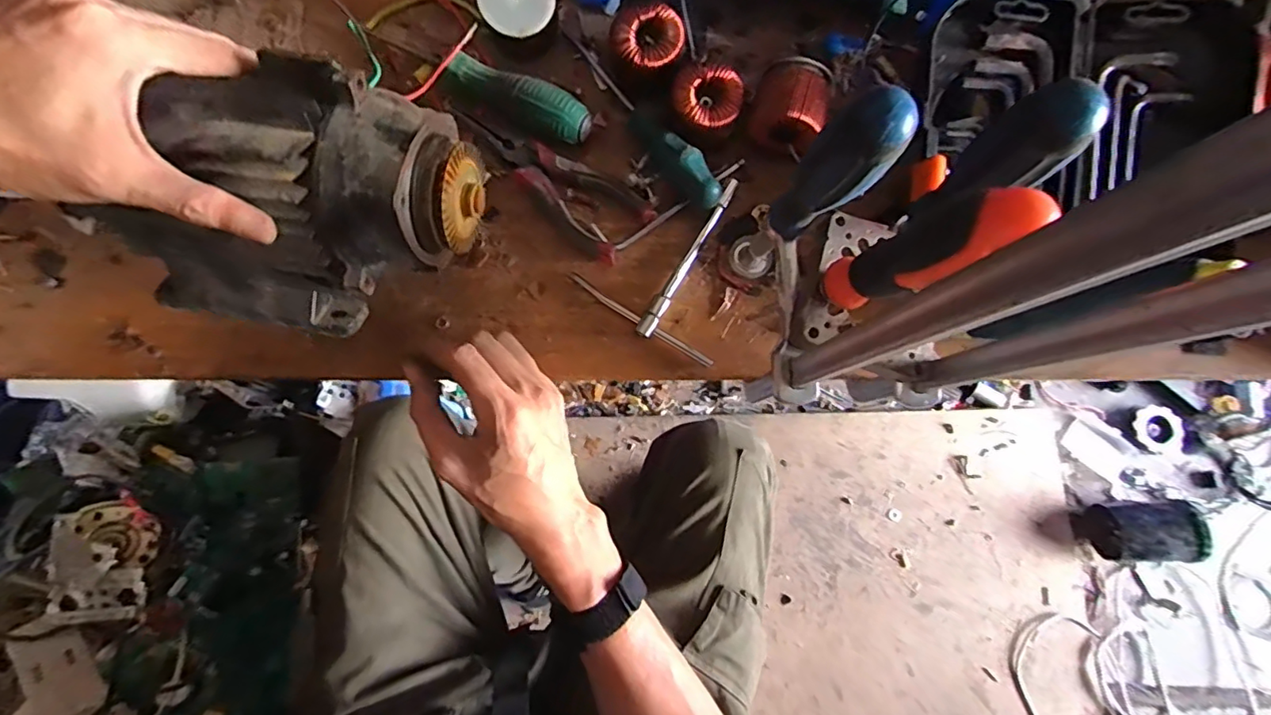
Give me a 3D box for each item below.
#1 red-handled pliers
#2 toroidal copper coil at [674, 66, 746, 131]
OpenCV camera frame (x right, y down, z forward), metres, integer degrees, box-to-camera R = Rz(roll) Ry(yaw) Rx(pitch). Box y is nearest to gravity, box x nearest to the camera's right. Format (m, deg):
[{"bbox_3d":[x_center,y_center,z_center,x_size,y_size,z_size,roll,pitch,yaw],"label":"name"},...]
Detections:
[{"bbox_3d":[-0.060,-0.126,0.385,0.148,0.015,0.050,37,81,6],"label":"red-handled pliers"},{"bbox_3d":[0.048,-0.172,0.370,0.044,0.018,0.041,0,79,0],"label":"toroidal copper coil"}]

